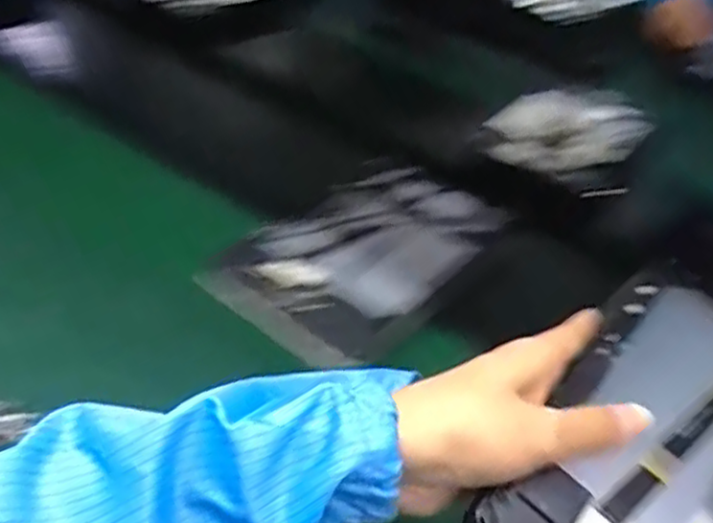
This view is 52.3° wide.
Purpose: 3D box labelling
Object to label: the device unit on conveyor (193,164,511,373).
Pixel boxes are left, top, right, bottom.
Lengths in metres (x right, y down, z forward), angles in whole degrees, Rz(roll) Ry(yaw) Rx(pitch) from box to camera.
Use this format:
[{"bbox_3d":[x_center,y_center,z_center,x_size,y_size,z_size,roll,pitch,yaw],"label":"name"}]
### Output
[{"bbox_3d":[0.016,-0.011,0.639,0.158,0.029,0.268,32,46,31],"label":"device unit on conveyor"}]

